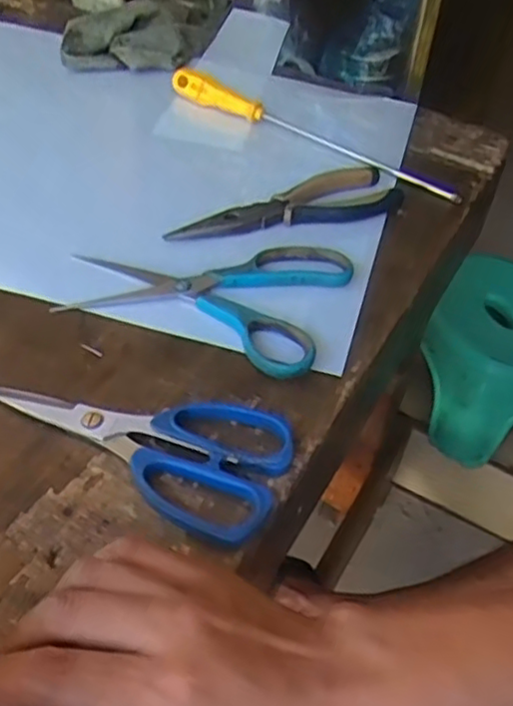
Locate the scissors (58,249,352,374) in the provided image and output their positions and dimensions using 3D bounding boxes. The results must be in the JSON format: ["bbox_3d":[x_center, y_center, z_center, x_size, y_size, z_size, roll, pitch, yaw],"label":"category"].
[{"bbox_3d":[-0.034,-0.049,0.464,0.178,0.012,0.123,17,46,13],"label":"scissors"}]

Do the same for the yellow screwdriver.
[{"bbox_3d":[0.043,-0.202,0.615,0.302,0.032,0.021,30,50,24],"label":"yellow screwdriver"}]

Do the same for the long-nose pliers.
[{"bbox_3d":[0.023,-0.111,0.527,0.186,0.015,0.053,-17,48,-20],"label":"long-nose pliers"}]

